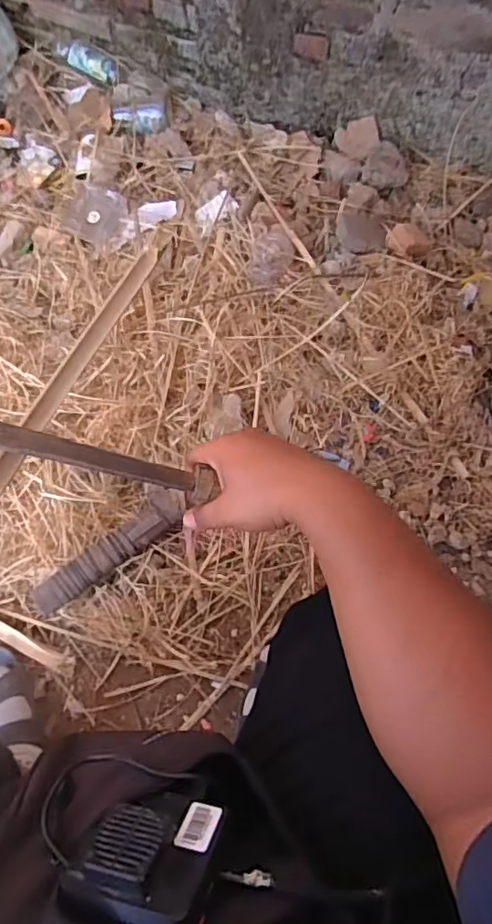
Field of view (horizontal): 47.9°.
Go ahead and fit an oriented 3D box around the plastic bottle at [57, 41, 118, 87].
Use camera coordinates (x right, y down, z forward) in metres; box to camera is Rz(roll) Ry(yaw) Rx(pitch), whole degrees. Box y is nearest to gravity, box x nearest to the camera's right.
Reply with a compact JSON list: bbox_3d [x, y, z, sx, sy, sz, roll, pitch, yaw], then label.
[{"bbox_3d":[-0.350,-0.888,1.226,0.165,0.043,0.047,29,66,13],"label":"plastic bottle"}]

